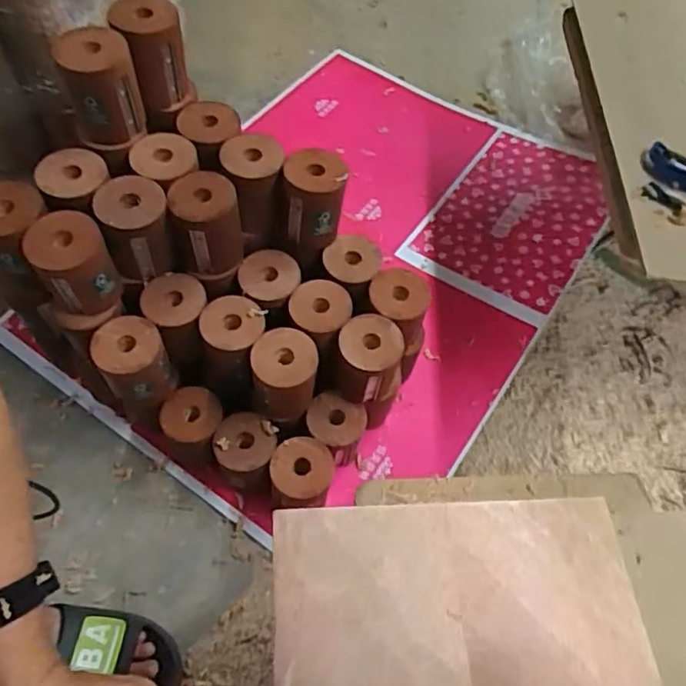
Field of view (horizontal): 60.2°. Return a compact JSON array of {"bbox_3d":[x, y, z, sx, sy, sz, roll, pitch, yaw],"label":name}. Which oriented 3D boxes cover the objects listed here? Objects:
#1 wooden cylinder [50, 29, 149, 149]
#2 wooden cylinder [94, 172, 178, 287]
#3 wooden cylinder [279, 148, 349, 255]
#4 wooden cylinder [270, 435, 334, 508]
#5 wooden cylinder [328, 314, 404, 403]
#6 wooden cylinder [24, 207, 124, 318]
[{"bbox_3d":[-0.277,-0.292,0.689,0.081,0.101,0.086,-14,62,-13],"label":"wooden cylinder"},{"bbox_3d":[-0.251,-0.138,0.724,0.076,0.104,0.077,-16,63,-13],"label":"wooden cylinder"},{"bbox_3d":[-0.041,-0.181,0.771,0.085,0.110,0.081,5,60,-2],"label":"wooden cylinder"},{"bbox_3d":[-0.054,0.179,0.781,0.077,0.090,0.078,17,60,5],"label":"wooden cylinder"},{"bbox_3d":[0.032,0.023,0.763,0.078,0.095,0.078,17,60,5],"label":"wooden cylinder"},{"bbox_3d":[-0.311,-0.088,0.690,0.078,0.106,0.075,2,60,-4],"label":"wooden cylinder"}]

